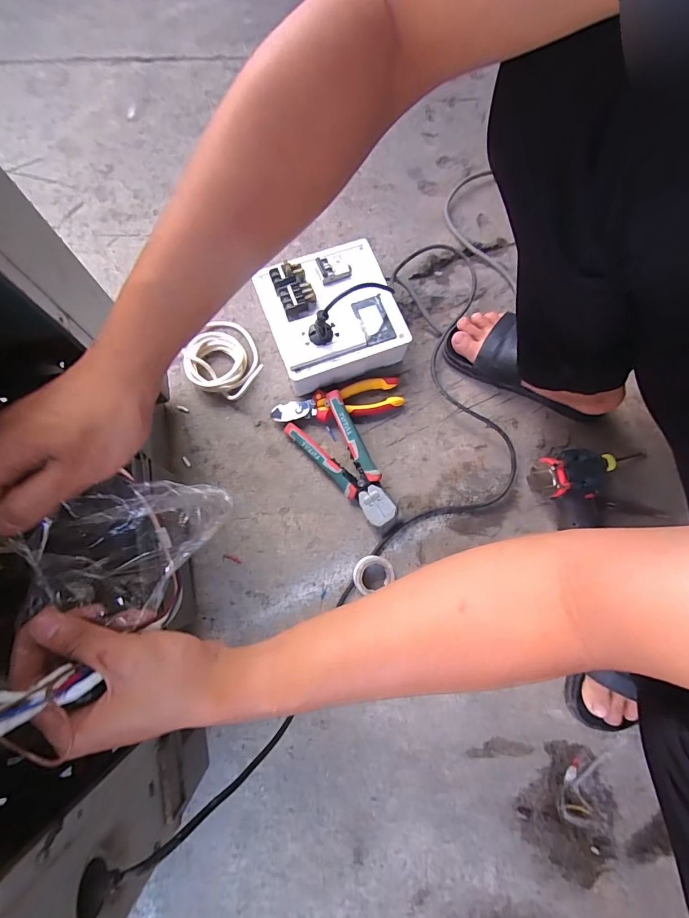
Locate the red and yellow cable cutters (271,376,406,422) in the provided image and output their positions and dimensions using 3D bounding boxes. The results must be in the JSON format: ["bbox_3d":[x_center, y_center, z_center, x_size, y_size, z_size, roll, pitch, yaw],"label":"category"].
[{"bbox_3d":[-0.010,-0.088,0.609,0.198,0.030,0.054,-10,76,-3],"label":"red and yellow cable cutters"}]

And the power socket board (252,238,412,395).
[{"bbox_3d":[-0.017,-0.214,0.603,0.190,0.105,0.177,-22,77,-6],"label":"power socket board"}]

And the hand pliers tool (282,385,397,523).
[{"bbox_3d":[0.012,-0.002,0.581,0.087,0.043,0.196,-42,80,-10],"label":"hand pliers tool"}]

